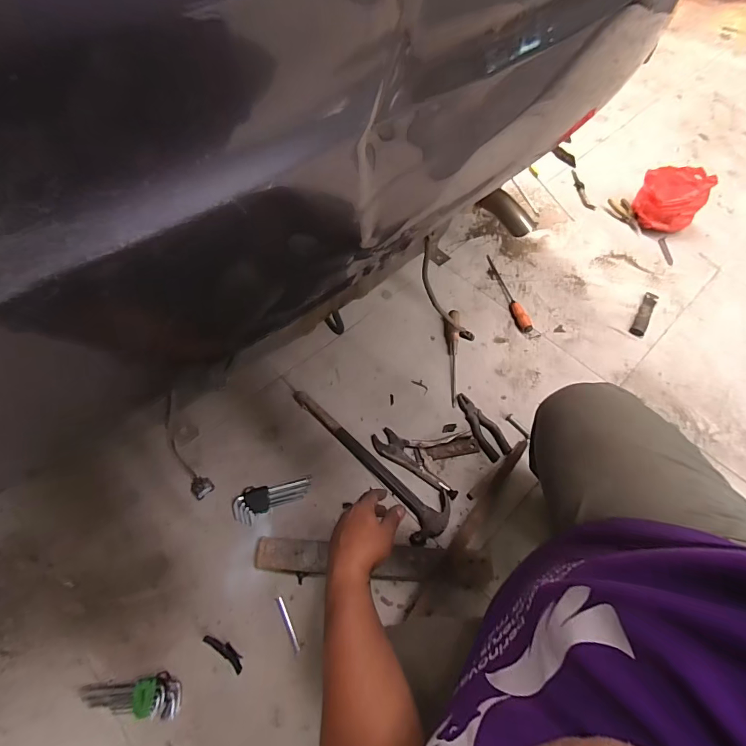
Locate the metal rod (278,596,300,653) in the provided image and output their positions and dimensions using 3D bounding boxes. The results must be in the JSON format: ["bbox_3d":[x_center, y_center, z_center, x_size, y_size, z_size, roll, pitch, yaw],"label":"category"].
[{"bbox_3d":[-0.157,0.466,0.742,0.011,0.005,0.095,-23,64,-13],"label":"metal rod"}]

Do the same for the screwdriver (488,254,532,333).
[{"bbox_3d":[0.381,-0.237,1.138,0.029,0.028,0.291,-12,62,-7],"label":"screwdriver"}]

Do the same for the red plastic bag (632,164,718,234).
[{"bbox_3d":[0.928,-0.549,1.255,0.175,0.149,0.180,33,66,17],"label":"red plastic bag"}]

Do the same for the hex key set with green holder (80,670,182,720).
[{"bbox_3d":[-0.403,0.543,0.672,0.157,0.021,0.058,2,61,0],"label":"hex key set with green holder"}]

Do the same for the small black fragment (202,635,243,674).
[{"bbox_3d":[-0.265,0.499,0.717,0.087,0.011,0.024,33,66,16],"label":"small black fragment"}]

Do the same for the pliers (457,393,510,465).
[{"bbox_3d":[0.254,0.120,0.937,0.056,0.018,0.175,-21,63,-12],"label":"pliers"}]

